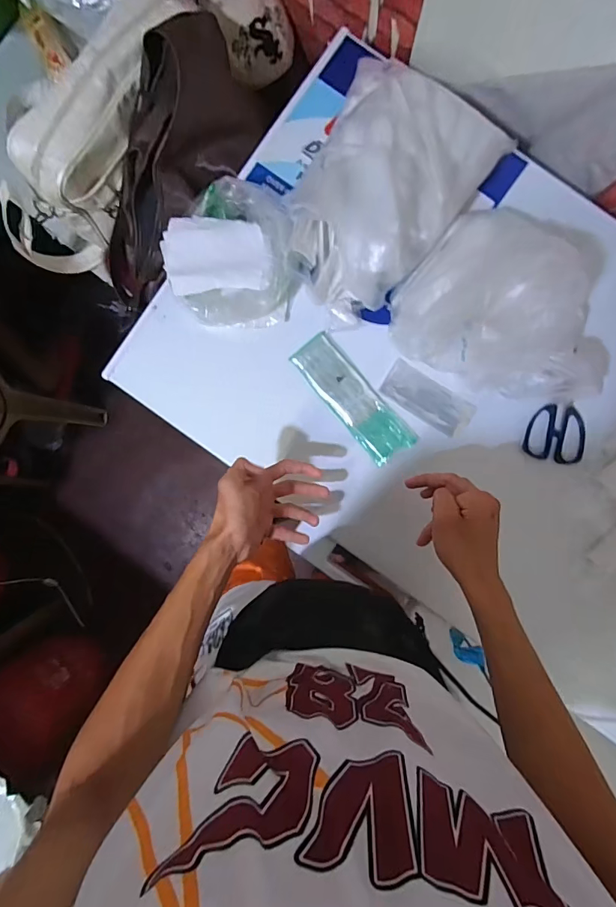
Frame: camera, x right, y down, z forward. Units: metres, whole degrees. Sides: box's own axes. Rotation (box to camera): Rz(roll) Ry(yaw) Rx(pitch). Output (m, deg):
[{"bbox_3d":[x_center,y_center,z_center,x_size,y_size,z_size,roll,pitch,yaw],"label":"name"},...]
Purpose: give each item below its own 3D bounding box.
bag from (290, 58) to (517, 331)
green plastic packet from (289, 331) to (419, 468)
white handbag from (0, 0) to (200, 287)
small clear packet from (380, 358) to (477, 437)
[{"bbox_3d":[0.098,-0.311,0.529,0.195,0.098,0.283,27,90,1],"label":"bag"},{"bbox_3d":[0.062,-0.075,0.579,0.061,0.011,0.192,-40,90,0],"label":"green plastic packet"},{"bbox_3d":[-0.302,-0.426,0.584,0.121,0.159,0.385,44,123,0],"label":"white handbag"},{"bbox_3d":[0.164,-0.074,0.582,0.126,0.013,0.053,31,90,1],"label":"small clear packet"}]

